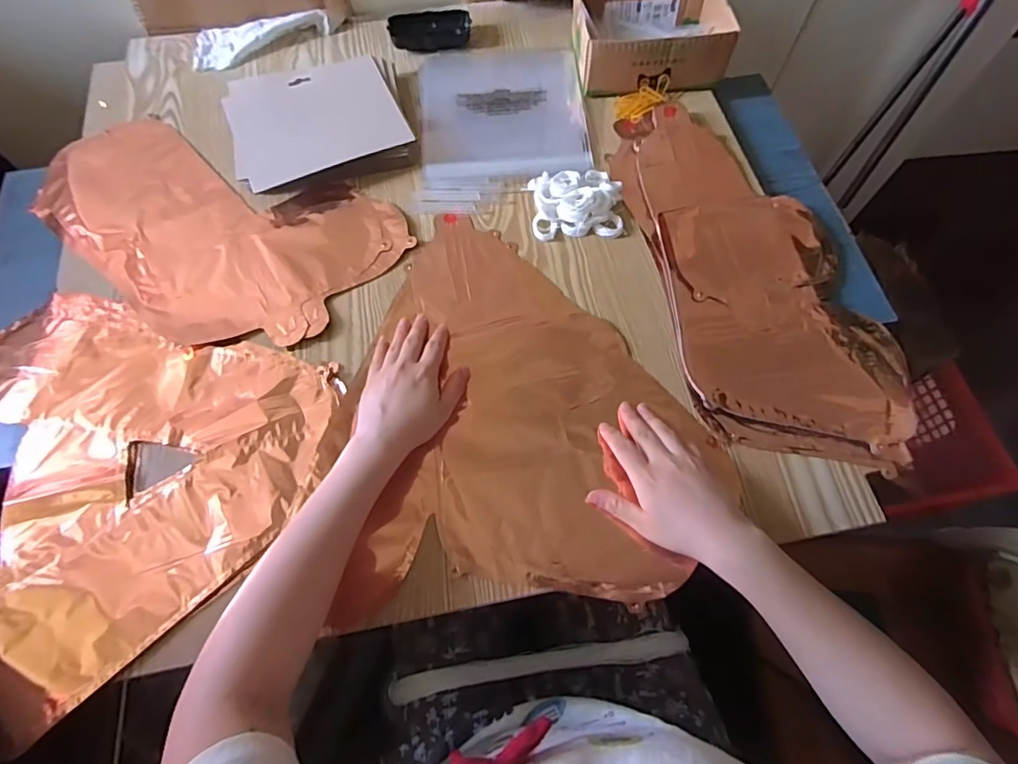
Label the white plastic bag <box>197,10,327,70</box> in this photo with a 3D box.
[{"bbox_3d":[-0.335,-0.465,0.691,0.181,0.021,0.068,-14,67,-5],"label":"white plastic bag"}]

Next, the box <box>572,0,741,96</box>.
[{"bbox_3d":[0.178,-0.441,0.649,0.183,0.063,0.144,0,67,1],"label":"box"}]

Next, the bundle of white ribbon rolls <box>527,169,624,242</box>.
[{"bbox_3d":[0.077,-0.206,0.577,0.100,0.027,0.089,-4,67,-1],"label":"bundle of white ribbon rolls"}]

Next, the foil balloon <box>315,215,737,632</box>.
[{"bbox_3d":[0.016,0.006,0.509,0.342,0.016,0.392,-4,67,-1],"label":"foil balloon"}]

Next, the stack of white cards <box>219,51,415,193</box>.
[{"bbox_3d":[-0.228,-0.317,0.621,0.202,0.027,0.166,-19,68,-7],"label":"stack of white cards"}]

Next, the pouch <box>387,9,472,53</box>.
[{"bbox_3d":[-0.108,-0.490,0.711,0.112,0.024,0.069,-14,67,-5],"label":"pouch"}]

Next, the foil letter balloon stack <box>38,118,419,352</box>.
[{"bbox_3d":[-0.350,-0.174,0.576,0.435,0.008,0.229,24,69,11],"label":"foil letter balloon stack"}]

